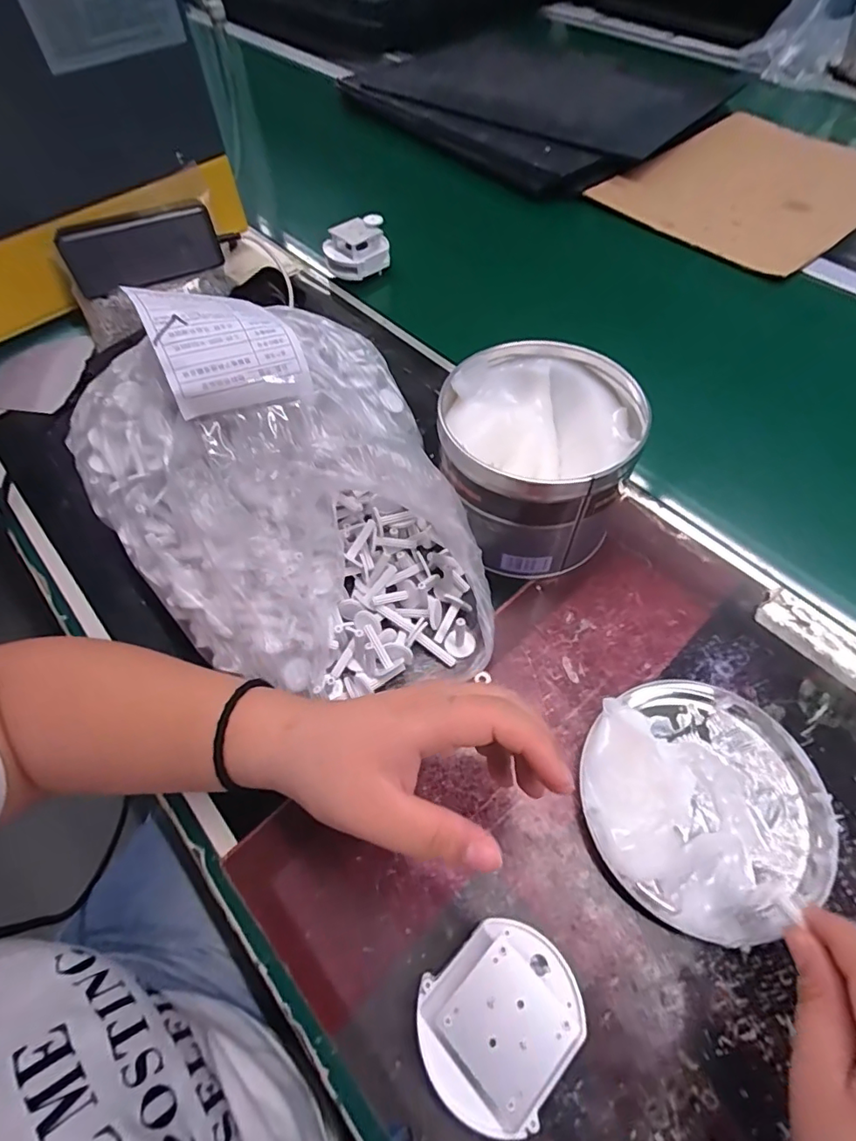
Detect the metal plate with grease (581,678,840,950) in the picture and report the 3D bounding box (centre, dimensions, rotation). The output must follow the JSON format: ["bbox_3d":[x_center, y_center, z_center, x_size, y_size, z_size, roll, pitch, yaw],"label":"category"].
[{"bbox_3d":[0.152,0.121,0.283,0.125,0.031,0.128,-1,58,1],"label":"metal plate with grease"}]

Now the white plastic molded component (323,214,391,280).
[{"bbox_3d":[-0.078,-0.355,0.571,0.058,0.045,0.056,-33,63,-17],"label":"white plastic molded component"}]

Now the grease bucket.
[{"bbox_3d":[0.075,-0.075,0.362,0.125,0.100,0.126,-1,58,1],"label":"grease bucket"}]

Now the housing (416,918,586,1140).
[{"bbox_3d":[0.031,0.196,0.230,0.060,0.046,0.070,35,66,21],"label":"housing"}]

